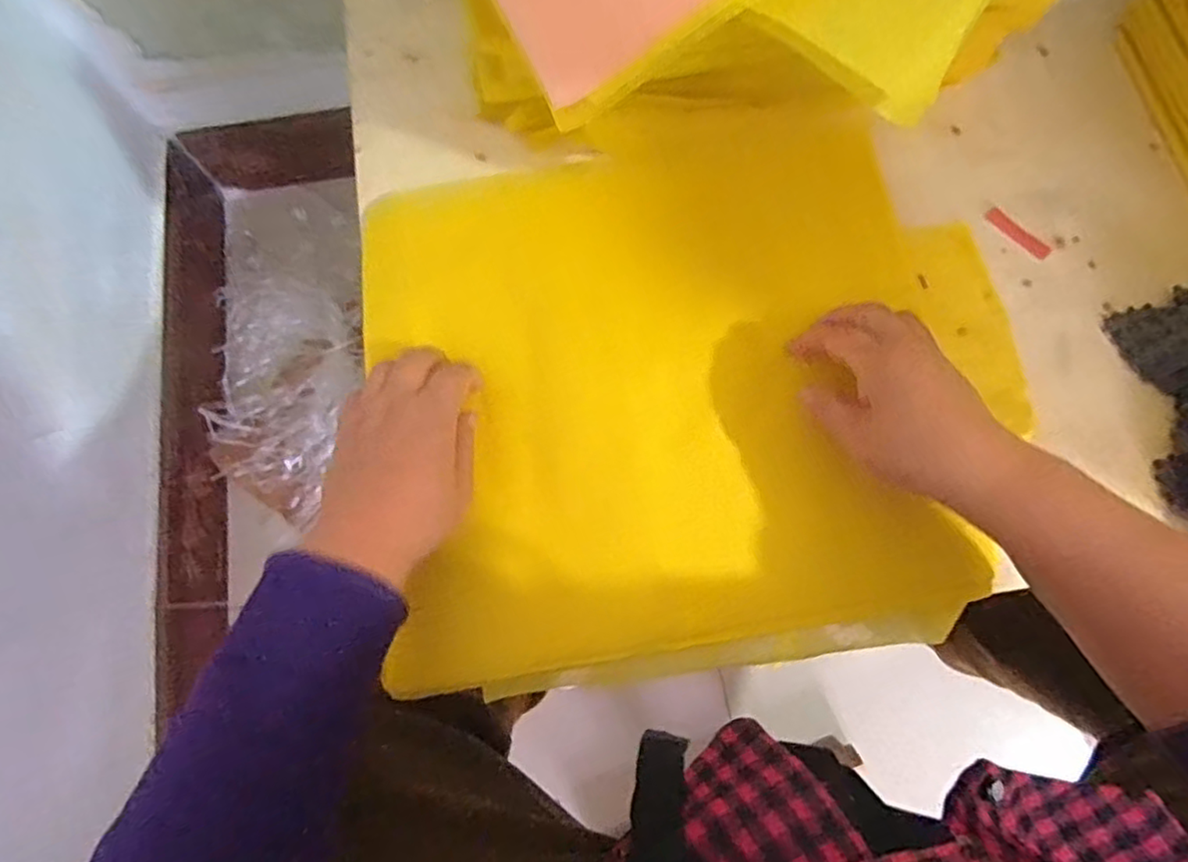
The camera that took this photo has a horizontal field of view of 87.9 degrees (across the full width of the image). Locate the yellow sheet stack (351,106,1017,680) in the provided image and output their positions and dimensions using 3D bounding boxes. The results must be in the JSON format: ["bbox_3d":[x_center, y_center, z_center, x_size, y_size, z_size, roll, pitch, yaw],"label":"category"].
[{"bbox_3d":[0.040,-0.031,0.390,0.342,0.019,0.339,-7,75,-2],"label":"yellow sheet stack"}]

